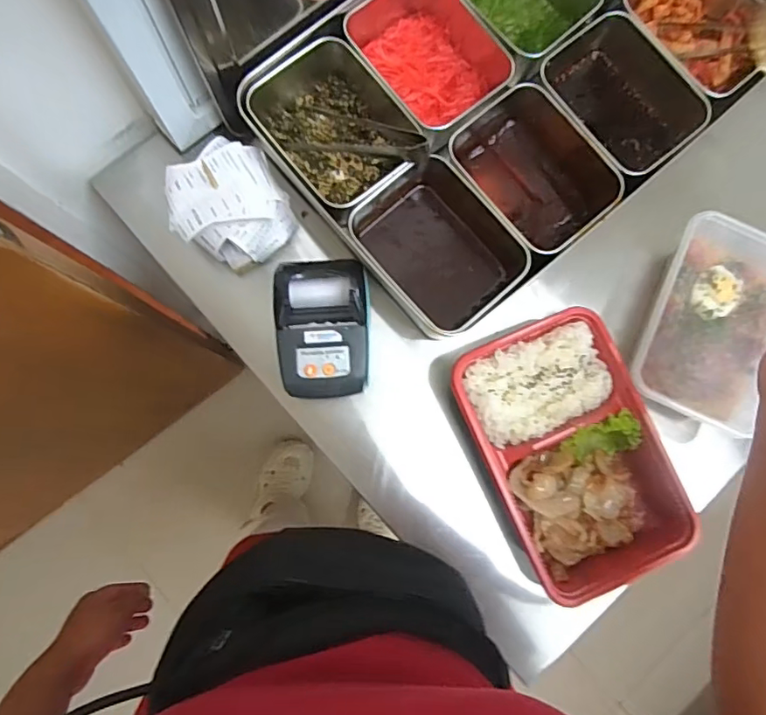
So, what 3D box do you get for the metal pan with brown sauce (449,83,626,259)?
[{"bbox_3d":[0.136,-0.165,0.480,0.111,0.067,0.143,-37,86,-6],"label":"metal pan with brown sauce"}]

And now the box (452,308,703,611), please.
[{"bbox_3d":[0.157,0.079,0.450,0.139,0.041,0.218,-23,84,-4],"label":"box"}]

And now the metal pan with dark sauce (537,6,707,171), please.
[{"bbox_3d":[0.213,-0.231,0.481,0.117,0.049,0.136,-39,86,-6],"label":"metal pan with dark sauce"}]

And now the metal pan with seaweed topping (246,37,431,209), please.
[{"bbox_3d":[-0.043,-0.204,0.471,0.114,0.060,0.152,-38,86,-6],"label":"metal pan with seaweed topping"}]

